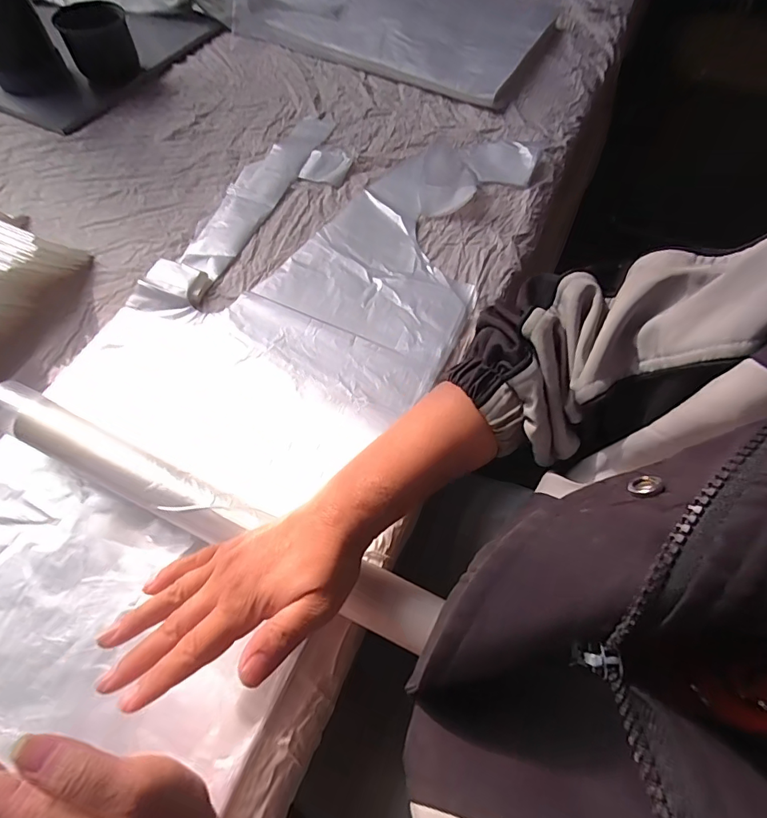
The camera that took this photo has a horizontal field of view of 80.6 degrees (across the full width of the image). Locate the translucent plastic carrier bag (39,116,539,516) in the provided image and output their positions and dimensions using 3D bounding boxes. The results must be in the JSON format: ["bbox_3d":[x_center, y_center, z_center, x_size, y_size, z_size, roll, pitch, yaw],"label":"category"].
[{"bbox_3d":[-0.059,-0.168,0.488,0.311,0.030,0.531,22,62,9],"label":"translucent plastic carrier bag"}]

